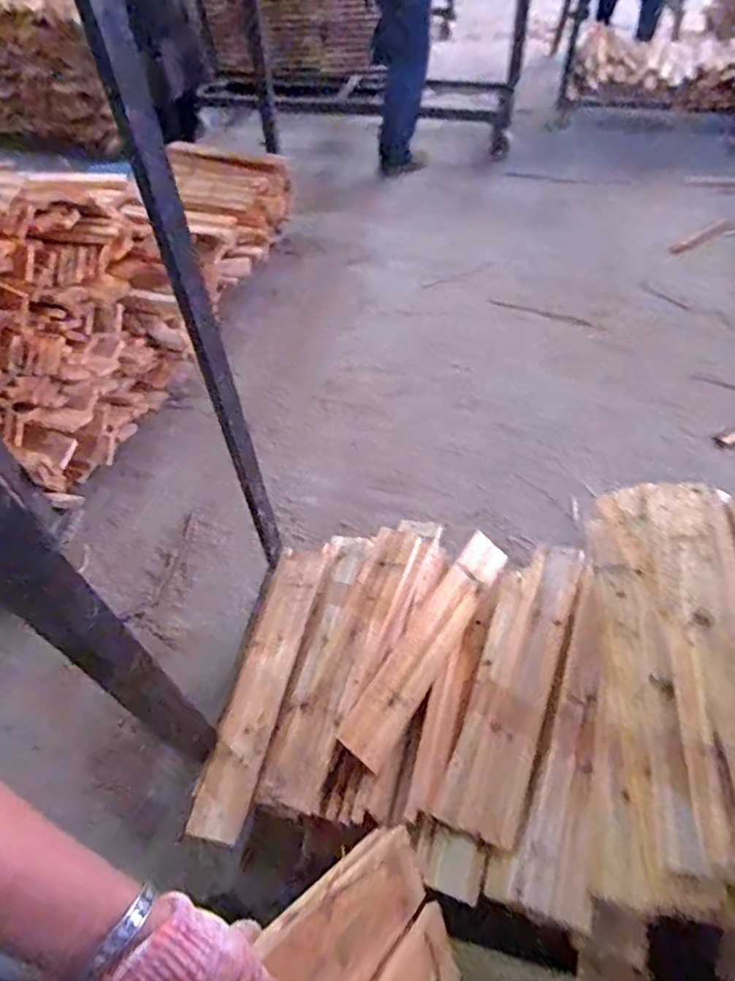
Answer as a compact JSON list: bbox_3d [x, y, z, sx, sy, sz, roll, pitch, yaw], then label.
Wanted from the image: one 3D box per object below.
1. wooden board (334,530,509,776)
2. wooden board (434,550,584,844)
[{"bbox_3d":[0.120,0.267,1.046,0.089,0.022,0.502,40,53,5],"label":"wooden board"},{"bbox_3d":[0.251,0.320,0.989,0.135,0.029,0.501,-1,47,40],"label":"wooden board"}]

